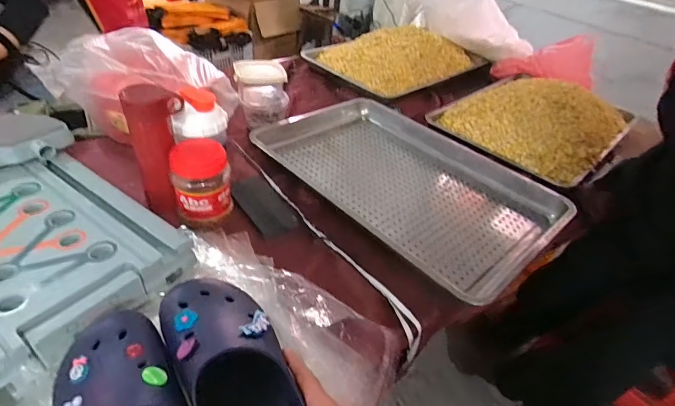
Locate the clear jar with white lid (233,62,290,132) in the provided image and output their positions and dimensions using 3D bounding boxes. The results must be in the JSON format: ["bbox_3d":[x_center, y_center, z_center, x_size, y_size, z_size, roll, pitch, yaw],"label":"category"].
[{"bbox_3d":[-0.182,-0.263,0.951,0.120,0.142,0.091,-4,41,-14],"label":"clear jar with white lid"}]

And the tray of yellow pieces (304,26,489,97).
[{"bbox_3d":[0.224,-0.571,1.428,0.684,0.101,0.441,-28,51,-36],"label":"tray of yellow pieces"}]

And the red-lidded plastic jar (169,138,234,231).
[{"bbox_3d":[-0.224,-0.028,0.659,0.090,0.133,0.074,-7,42,-18],"label":"red-lidded plastic jar"}]

